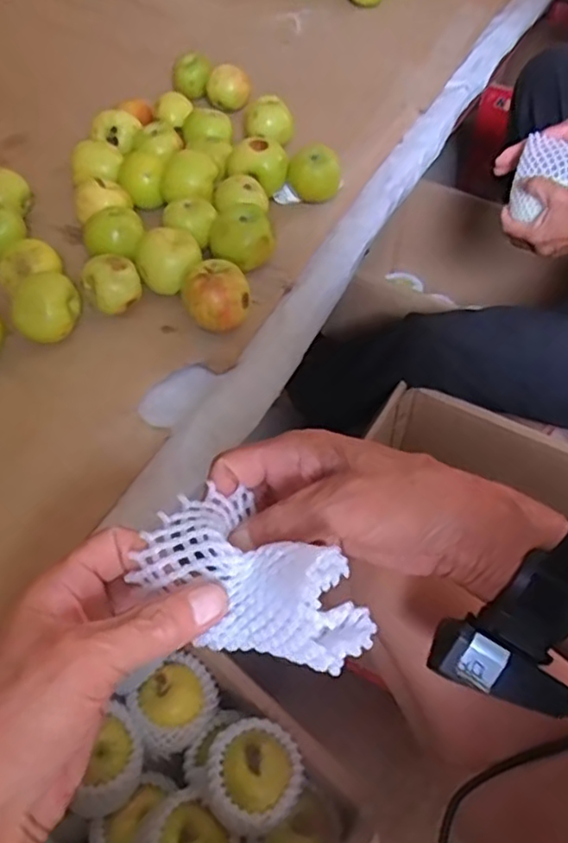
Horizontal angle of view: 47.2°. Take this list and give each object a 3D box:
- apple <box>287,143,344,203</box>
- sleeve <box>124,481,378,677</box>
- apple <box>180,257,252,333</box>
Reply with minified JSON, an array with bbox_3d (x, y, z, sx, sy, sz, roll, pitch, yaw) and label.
[{"bbox_3d":[0.034,-0.271,0.708,0.058,0.056,0.048,5,52,4],"label":"apple"},{"bbox_3d":[-0.010,0.070,0.292,0.114,0.050,0.063,21,52,40],"label":"sleeve"},{"bbox_3d":[-0.061,-0.108,0.584,0.059,0.060,0.059,-7,52,-6],"label":"apple"}]

